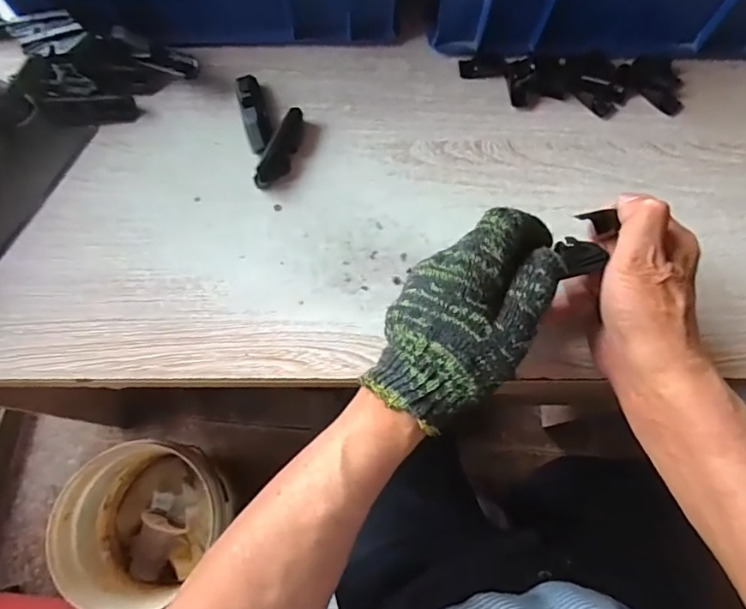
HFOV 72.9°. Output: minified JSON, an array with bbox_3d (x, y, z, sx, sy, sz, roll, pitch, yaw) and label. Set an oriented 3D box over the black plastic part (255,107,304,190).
[{"bbox_3d":[-0.070,-0.125,0.400,0.019,0.017,0.069,23,74,6],"label":"black plastic part"}]

